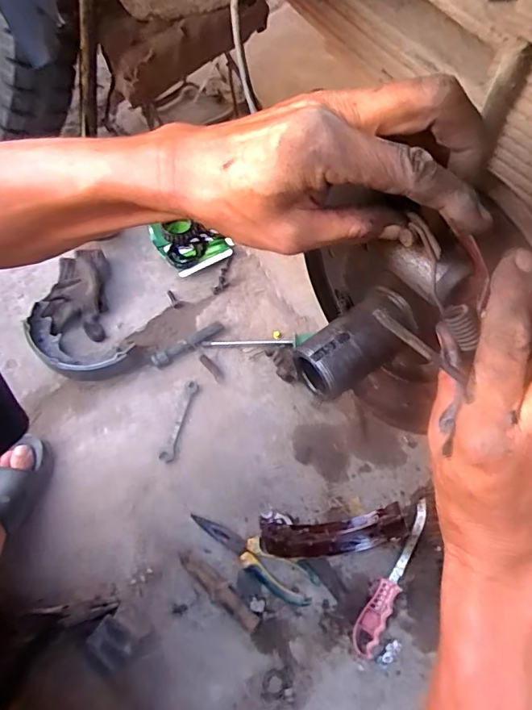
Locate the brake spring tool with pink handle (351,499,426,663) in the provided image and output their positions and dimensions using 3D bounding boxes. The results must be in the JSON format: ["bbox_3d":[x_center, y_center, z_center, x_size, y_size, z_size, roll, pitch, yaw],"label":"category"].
[{"bbox_3d":[0.169,0.301,0.639,0.035,0.017,0.203,14,62,44],"label":"brake spring tool with pink handle"}]

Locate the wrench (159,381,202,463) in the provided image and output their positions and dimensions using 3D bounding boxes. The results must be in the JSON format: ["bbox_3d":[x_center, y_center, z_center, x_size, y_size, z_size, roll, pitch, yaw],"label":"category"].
[{"bbox_3d":[-0.134,0.105,0.753,0.022,0.004,0.132,16,67,8],"label":"wrench"}]

